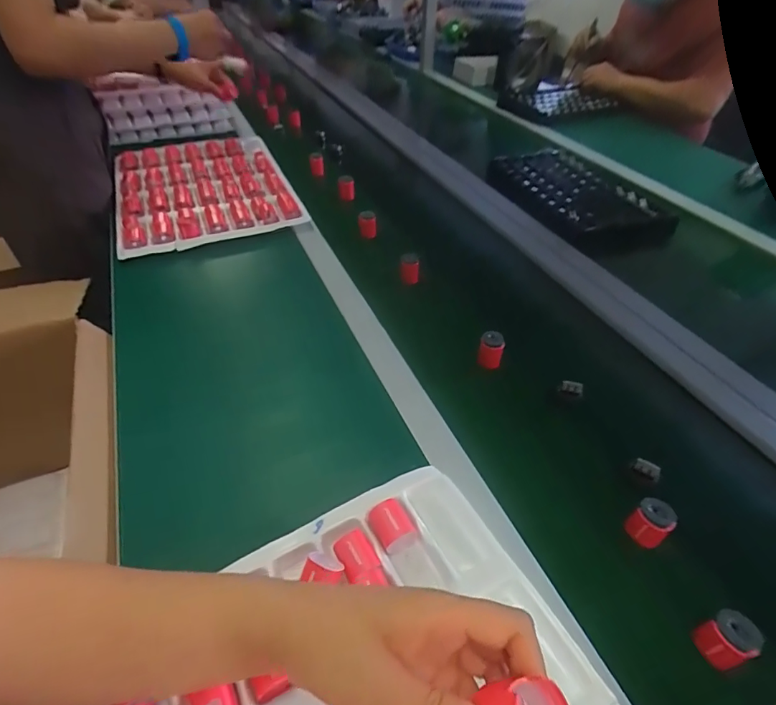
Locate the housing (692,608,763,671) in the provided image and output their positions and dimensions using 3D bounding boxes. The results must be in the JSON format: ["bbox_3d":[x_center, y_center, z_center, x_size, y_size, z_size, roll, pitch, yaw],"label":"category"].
[{"bbox_3d":[0.263,0.222,0.358,0.031,0.037,0.030,-1,43,0],"label":"housing"}]

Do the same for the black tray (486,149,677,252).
[{"bbox_3d":[0.367,-0.312,0.949,0.226,0.052,0.359,-16,48,-15],"label":"black tray"}]

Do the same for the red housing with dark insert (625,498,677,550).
[{"bbox_3d":[0.241,0.158,0.424,0.029,0.039,0.030,-1,43,0],"label":"red housing with dark insert"}]

